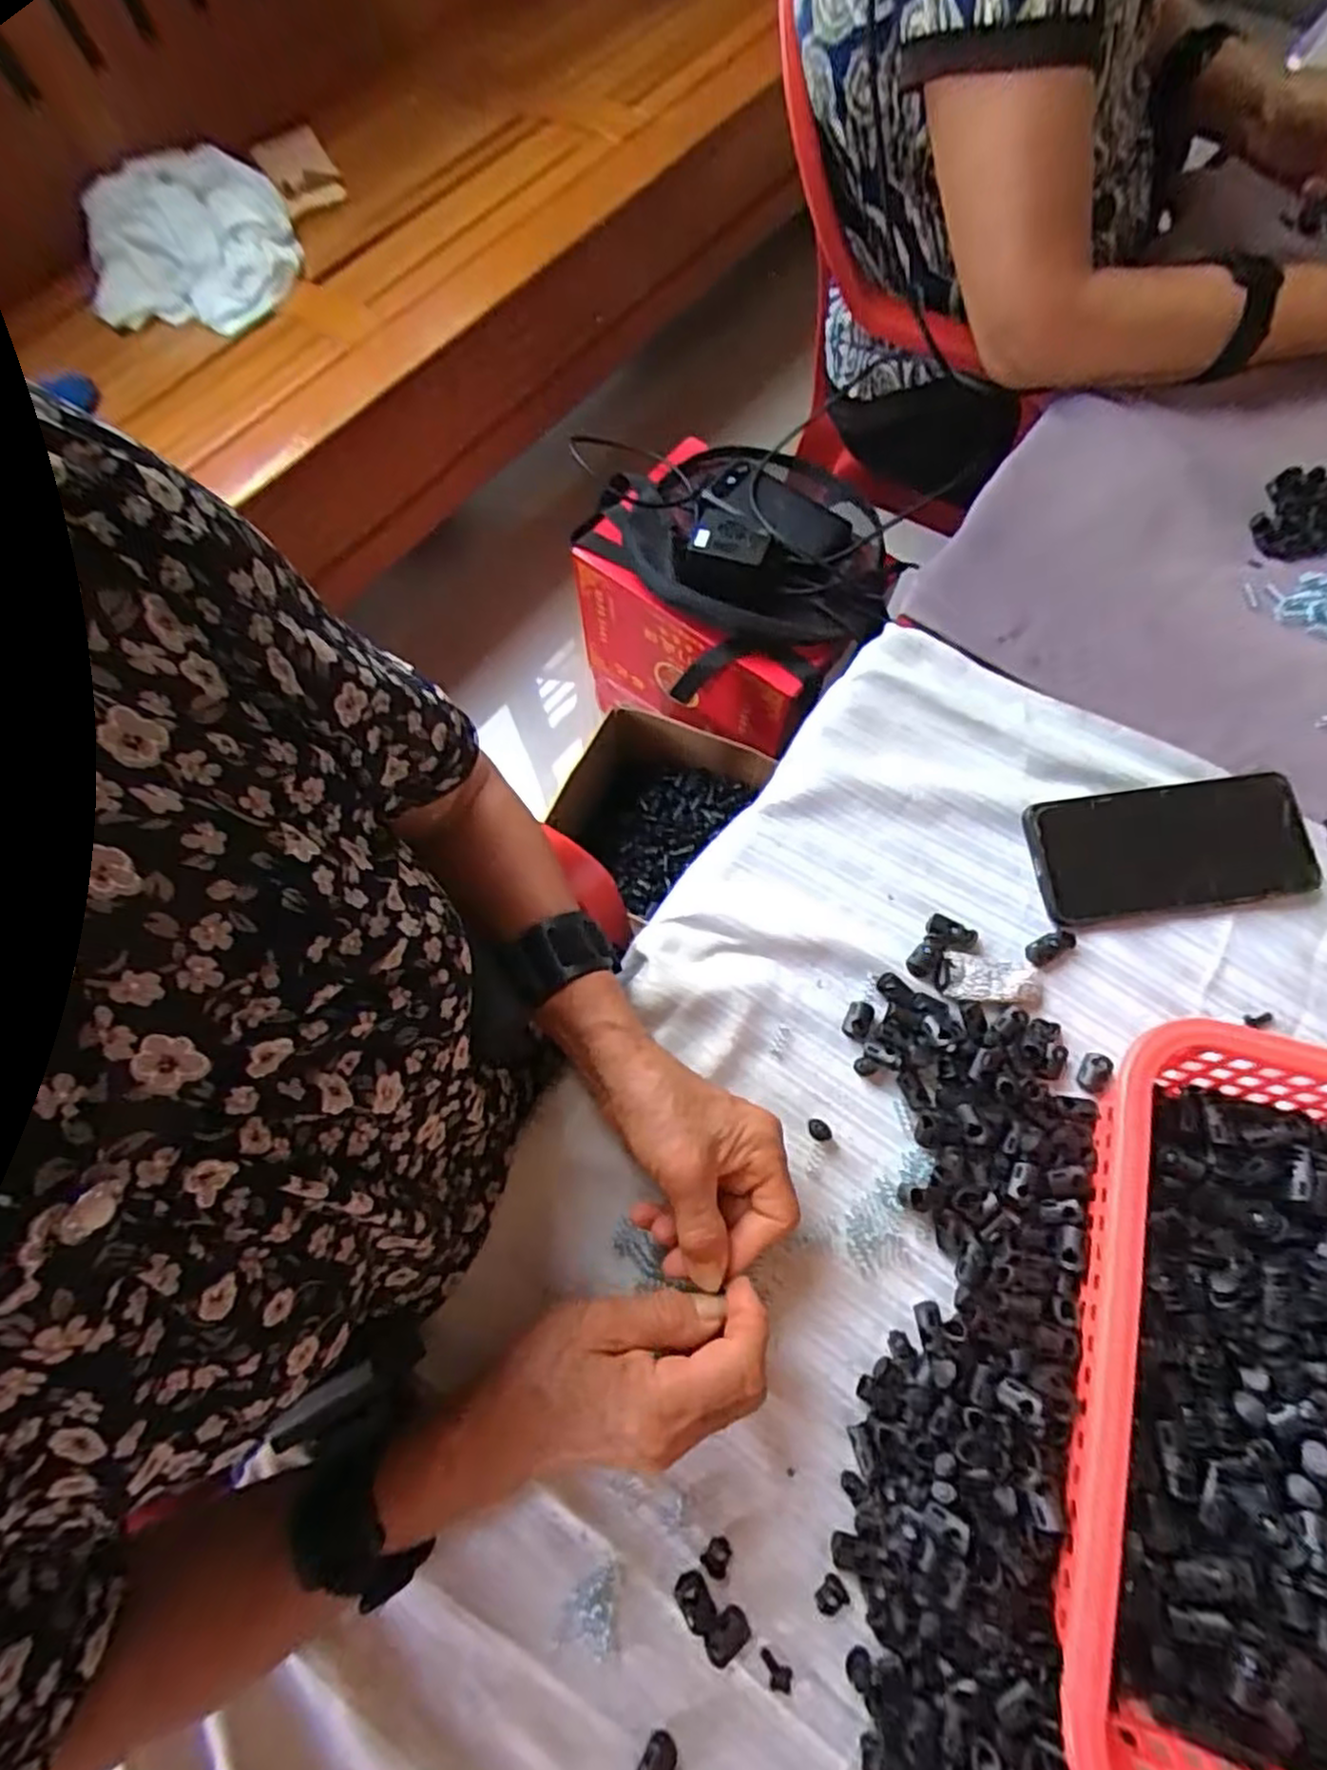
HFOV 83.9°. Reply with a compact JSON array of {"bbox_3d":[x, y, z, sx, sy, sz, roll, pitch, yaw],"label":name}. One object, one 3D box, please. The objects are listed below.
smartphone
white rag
[{"bbox_3d":[0.301,-0.021,0.435,0.161,0.015,0.073,-7,71,-1],"label":"smartphone"},{"bbox_3d":[-0.563,-0.748,0.869,0.244,0.088,0.227,-22,72,-6],"label":"white rag"}]

